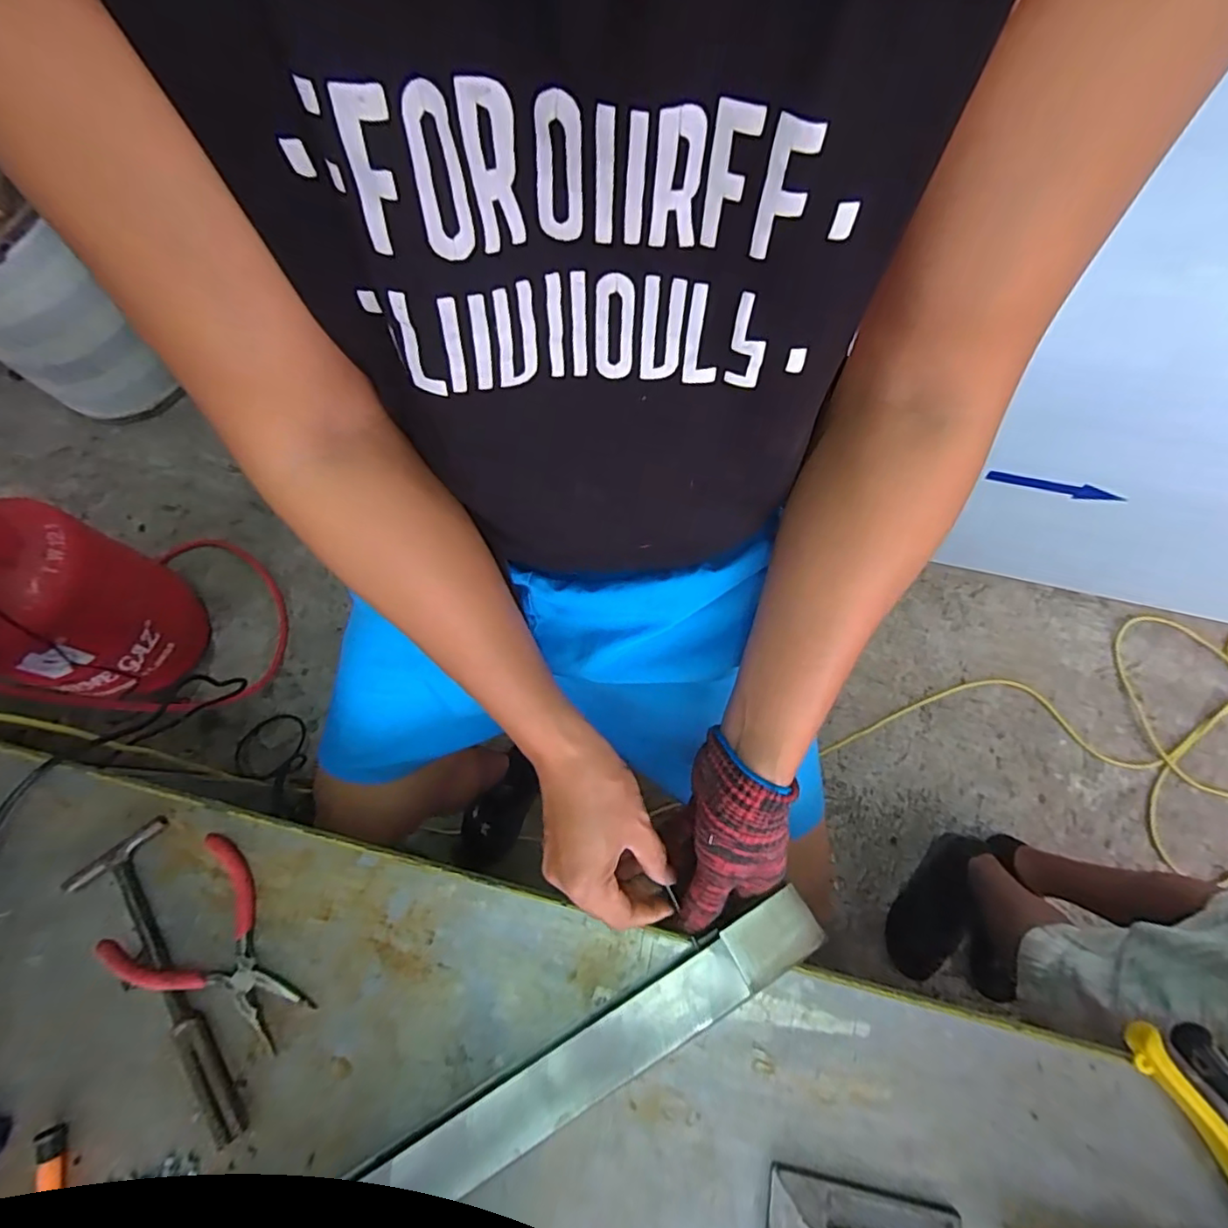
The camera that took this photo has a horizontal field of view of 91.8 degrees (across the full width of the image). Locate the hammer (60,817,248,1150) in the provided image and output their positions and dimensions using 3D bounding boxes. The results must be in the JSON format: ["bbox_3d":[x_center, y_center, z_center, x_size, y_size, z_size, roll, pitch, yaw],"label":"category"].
[{"bbox_3d":[-0.331,0.269,0.425,0.069,0.017,0.223,-28,72,-7],"label":"hammer"}]

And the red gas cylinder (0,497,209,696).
[{"bbox_3d":[-0.993,-0.032,1.034,0.241,0.507,0.271,24,74,10],"label":"red gas cylinder"}]

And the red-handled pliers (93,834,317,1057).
[{"bbox_3d":[-0.279,0.243,0.424,0.140,0.028,0.097,37,76,13],"label":"red-handled pliers"}]

